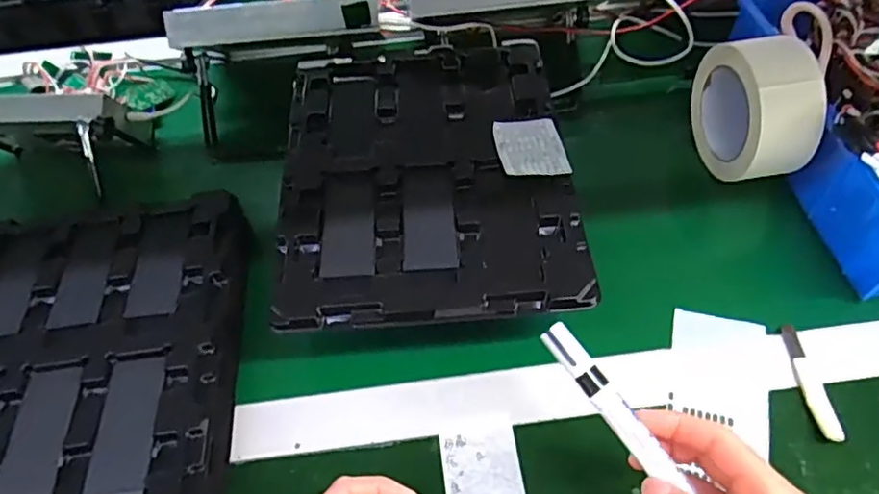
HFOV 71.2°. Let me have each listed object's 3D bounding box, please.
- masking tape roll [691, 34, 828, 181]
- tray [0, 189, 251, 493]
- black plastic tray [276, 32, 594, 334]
[{"bbox_3d":[0.261,-0.115,0.506,0.062,0.107,0.109,-3,55,1],"label":"masking tape roll"},{"bbox_3d":[-0.259,0.086,0.434,0.219,0.039,0.274,-6,55,-1],"label":"tray"},{"bbox_3d":[-0.011,-0.066,0.480,0.212,0.018,0.273,-4,55,1],"label":"black plastic tray"}]

